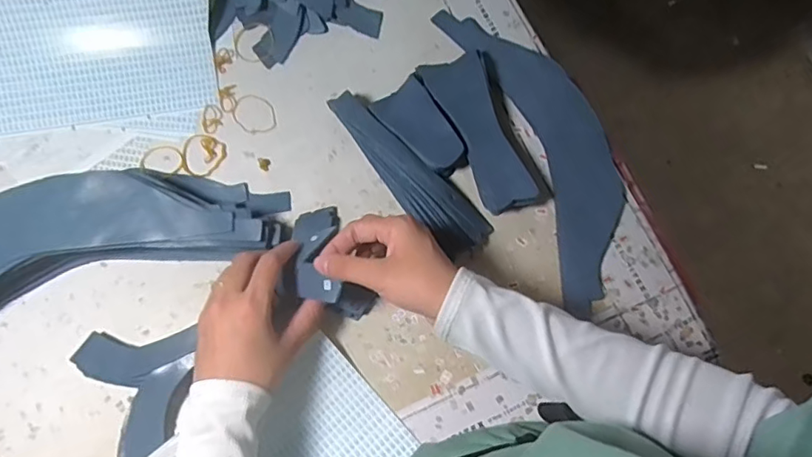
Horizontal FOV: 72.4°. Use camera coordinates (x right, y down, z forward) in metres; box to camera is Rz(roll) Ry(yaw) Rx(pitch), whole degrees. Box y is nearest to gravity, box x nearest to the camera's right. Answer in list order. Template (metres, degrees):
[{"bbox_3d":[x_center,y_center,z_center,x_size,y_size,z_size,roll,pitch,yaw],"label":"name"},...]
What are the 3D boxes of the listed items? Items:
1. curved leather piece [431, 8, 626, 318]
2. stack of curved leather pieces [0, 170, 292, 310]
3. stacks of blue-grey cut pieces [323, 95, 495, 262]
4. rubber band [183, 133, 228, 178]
[{"bbox_3d":[0.129,-0.088,0.524,0.102,0.015,0.313,-24,76,-9],"label":"curved leather piece"},{"bbox_3d":[-0.279,0.020,0.457,0.356,0.058,0.109,-21,76,-8],"label":"stack of curved leather pieces"},{"bbox_3d":[0.000,-0.051,0.506,0.183,0.027,0.045,43,77,10],"label":"stacks of blue-grey cut pieces"},{"bbox_3d":[-0.191,-0.069,0.518,0.039,0.004,0.040,1,74,-2],"label":"rubber band"}]

